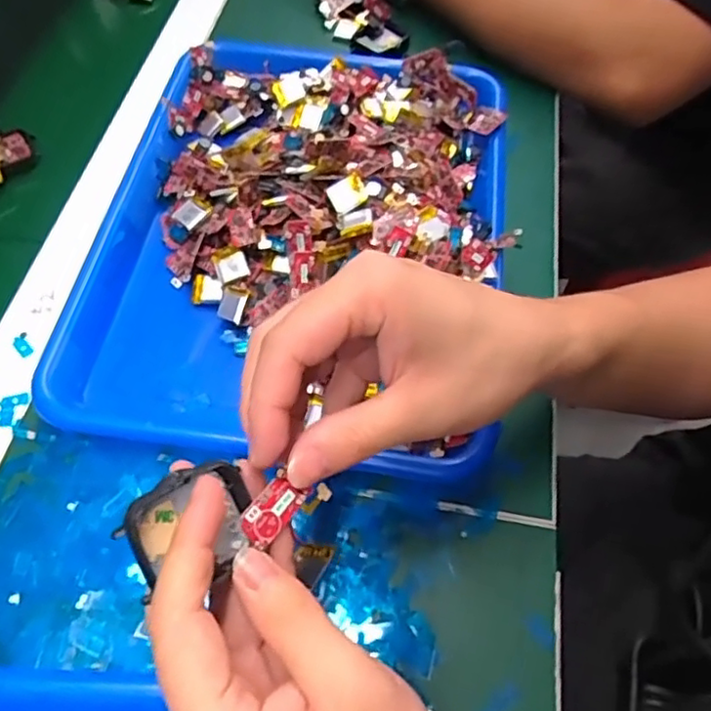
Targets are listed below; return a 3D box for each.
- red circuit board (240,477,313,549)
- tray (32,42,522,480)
[{"bbox_3d":[-0.030,0.055,0.227,0.014,0.004,0.026,47,58,-7],"label":"red circuit board"},{"bbox_3d":[-0.034,-0.090,0.405,0.250,0.061,0.328,8,59,4],"label":"tray"}]

